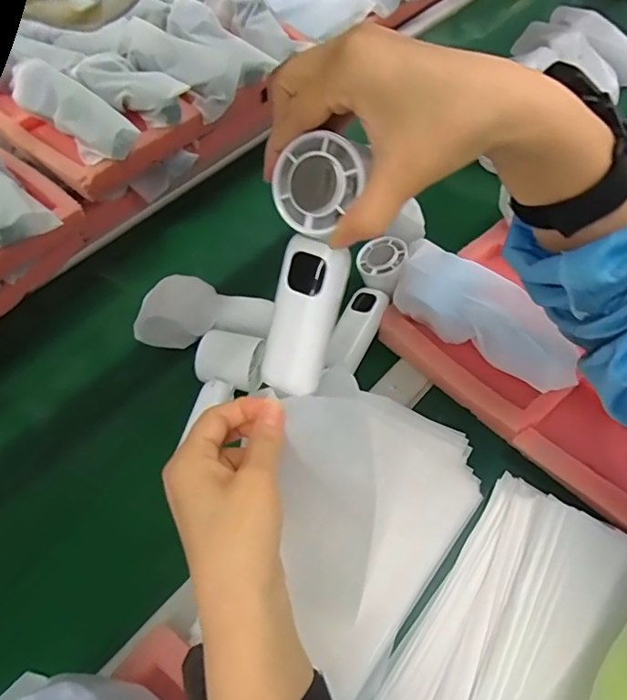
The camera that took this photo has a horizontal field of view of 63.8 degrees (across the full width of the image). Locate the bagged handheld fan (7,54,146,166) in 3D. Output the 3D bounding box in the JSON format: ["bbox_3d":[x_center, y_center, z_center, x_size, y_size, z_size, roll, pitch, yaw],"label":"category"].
[{"bbox_3d":[-0.286,-0.282,0.595,0.191,0.062,0.053,33,62,25],"label":"bagged handheld fan"}]

